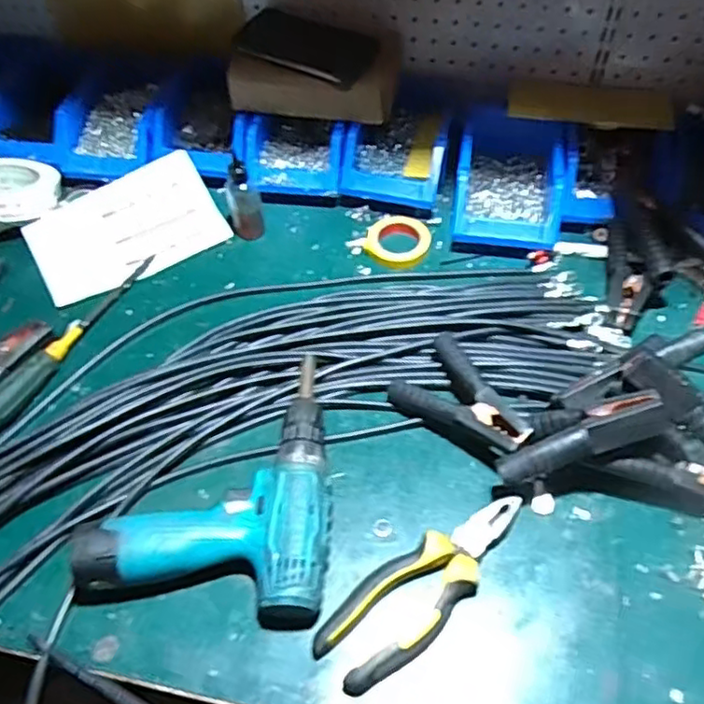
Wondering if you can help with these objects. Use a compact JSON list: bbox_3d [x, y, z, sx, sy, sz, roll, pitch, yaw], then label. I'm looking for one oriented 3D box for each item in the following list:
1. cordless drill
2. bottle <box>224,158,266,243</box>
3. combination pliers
[{"bbox_3d":[-0.101,0.097,0.562,0.189,0.061,0.237,7,53,7],"label":"cordless drill"},{"bbox_3d":[-0.123,-0.173,0.747,0.036,0.107,0.027,-14,54,-9],"label":"bottle"},{"bbox_3d":[0.060,0.179,0.515,0.193,0.024,0.062,-36,60,-23],"label":"combination pliers"}]

